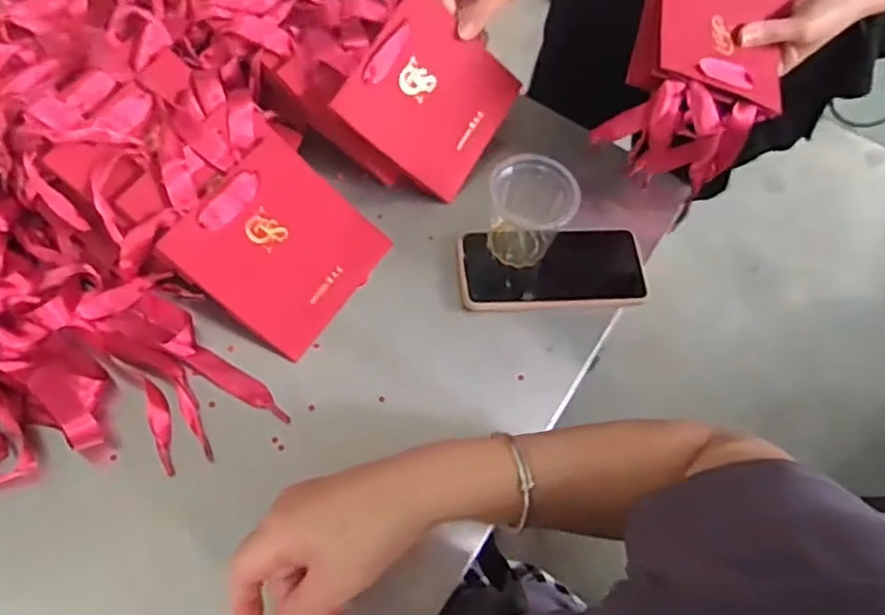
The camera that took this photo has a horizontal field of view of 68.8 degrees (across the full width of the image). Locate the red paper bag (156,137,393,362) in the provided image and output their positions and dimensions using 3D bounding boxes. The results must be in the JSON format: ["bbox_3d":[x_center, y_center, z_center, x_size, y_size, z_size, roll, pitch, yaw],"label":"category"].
[{"bbox_3d":[-0.134,-0.052,0.539,0.141,0.012,0.142,44,63,-13],"label":"red paper bag"}]

